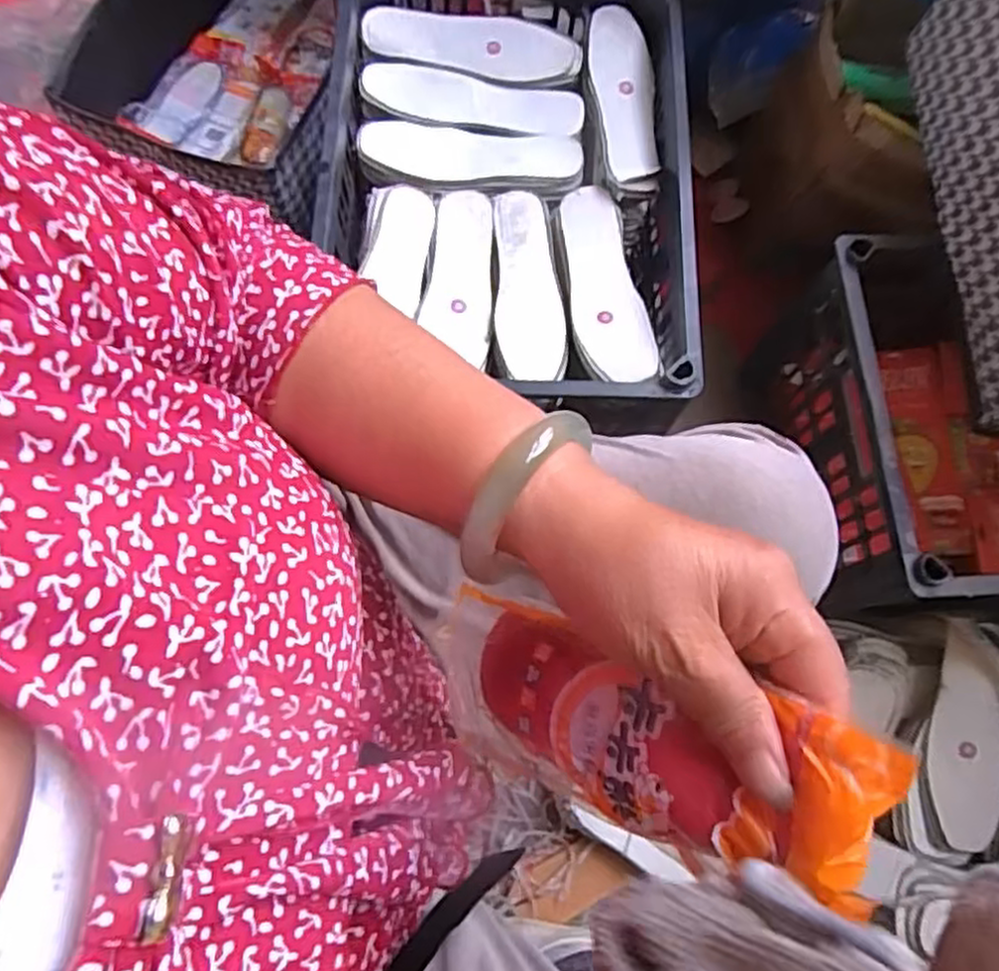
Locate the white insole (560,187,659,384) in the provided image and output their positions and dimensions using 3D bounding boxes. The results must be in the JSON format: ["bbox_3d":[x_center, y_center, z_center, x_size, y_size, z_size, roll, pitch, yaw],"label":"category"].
[{"bbox_3d":[0.099,-0.196,0.709,0.068,0.025,0.211,-10,77,-4],"label":"white insole"}]

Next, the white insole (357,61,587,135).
[{"bbox_3d":[-0.028,-0.402,0.762,0.228,0.008,0.062,8,77,0],"label":"white insole"}]

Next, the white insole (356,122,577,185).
[{"bbox_3d":[-0.029,-0.340,0.750,0.221,0.014,0.067,4,77,-1],"label":"white insole"}]

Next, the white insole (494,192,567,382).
[{"bbox_3d":[0.028,-0.200,0.718,0.064,0.013,0.197,-2,77,-2],"label":"white insole"}]

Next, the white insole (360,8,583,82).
[{"bbox_3d":[-0.029,-0.467,0.768,0.224,0.010,0.075,7,77,0],"label":"white insole"}]

